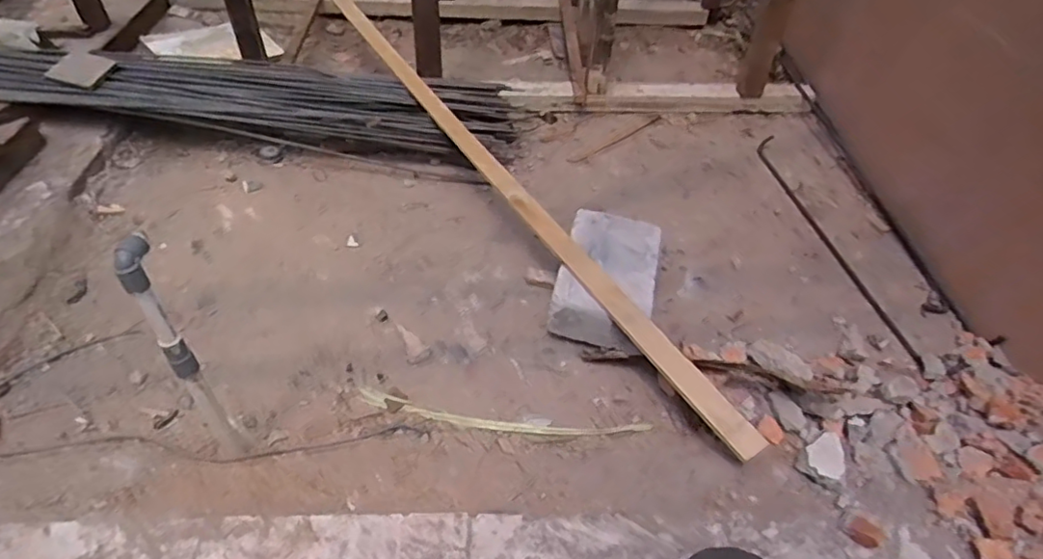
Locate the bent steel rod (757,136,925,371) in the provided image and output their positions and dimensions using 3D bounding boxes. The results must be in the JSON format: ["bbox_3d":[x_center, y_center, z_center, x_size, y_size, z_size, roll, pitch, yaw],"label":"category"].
[{"bbox_3d":[0.764,-0.108,1.528,0.050,0.028,0.831,-3,47,-8],"label":"bent steel rod"}]

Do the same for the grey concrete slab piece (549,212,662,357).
[{"bbox_3d":[0.186,0.001,1.329,0.199,0.117,0.342,13,47,9],"label":"grey concrete slab piece"}]

